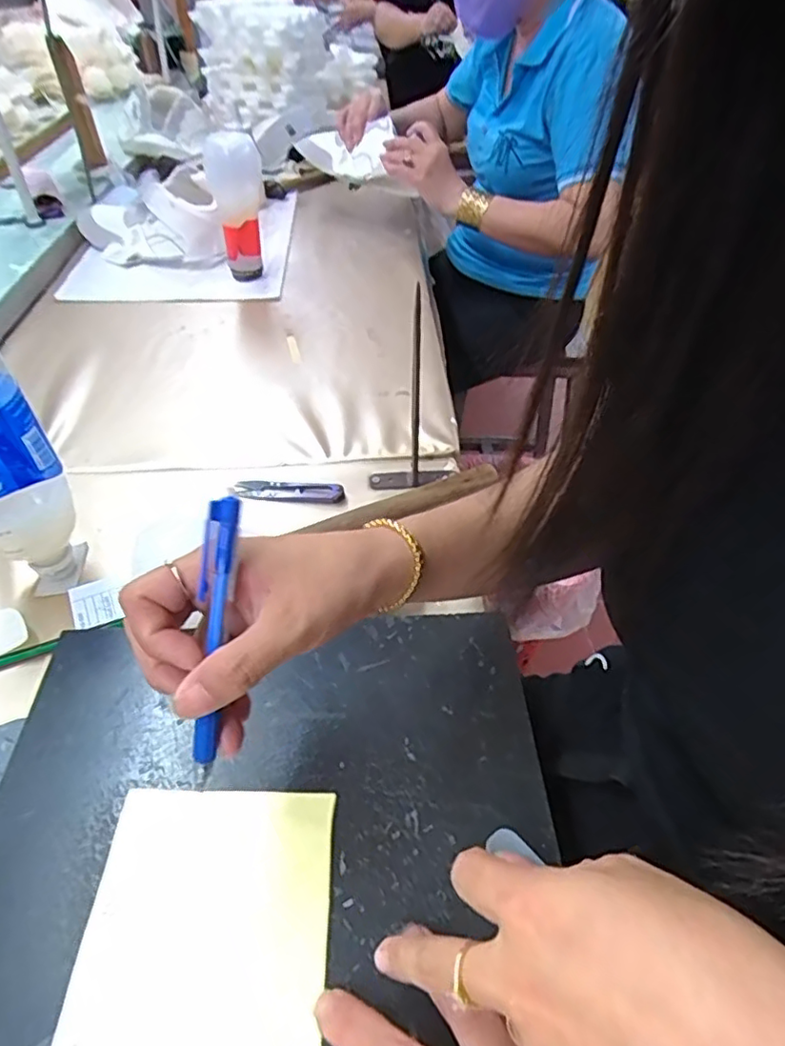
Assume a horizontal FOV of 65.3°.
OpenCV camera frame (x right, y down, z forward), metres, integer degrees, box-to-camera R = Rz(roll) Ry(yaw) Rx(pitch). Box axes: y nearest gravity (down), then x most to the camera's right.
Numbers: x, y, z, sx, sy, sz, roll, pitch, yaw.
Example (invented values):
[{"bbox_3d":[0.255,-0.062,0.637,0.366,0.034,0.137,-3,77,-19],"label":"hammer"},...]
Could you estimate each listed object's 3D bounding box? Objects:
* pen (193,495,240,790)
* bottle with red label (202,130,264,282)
[{"bbox_3d":[-0.075,0.051,0.258,0.012,0.126,0.007,7,9,6],"label":"pen"},{"bbox_3d":[-0.207,-0.427,0.830,0.069,0.171,0.061,-9,45,-10],"label":"bottle with red label"}]

